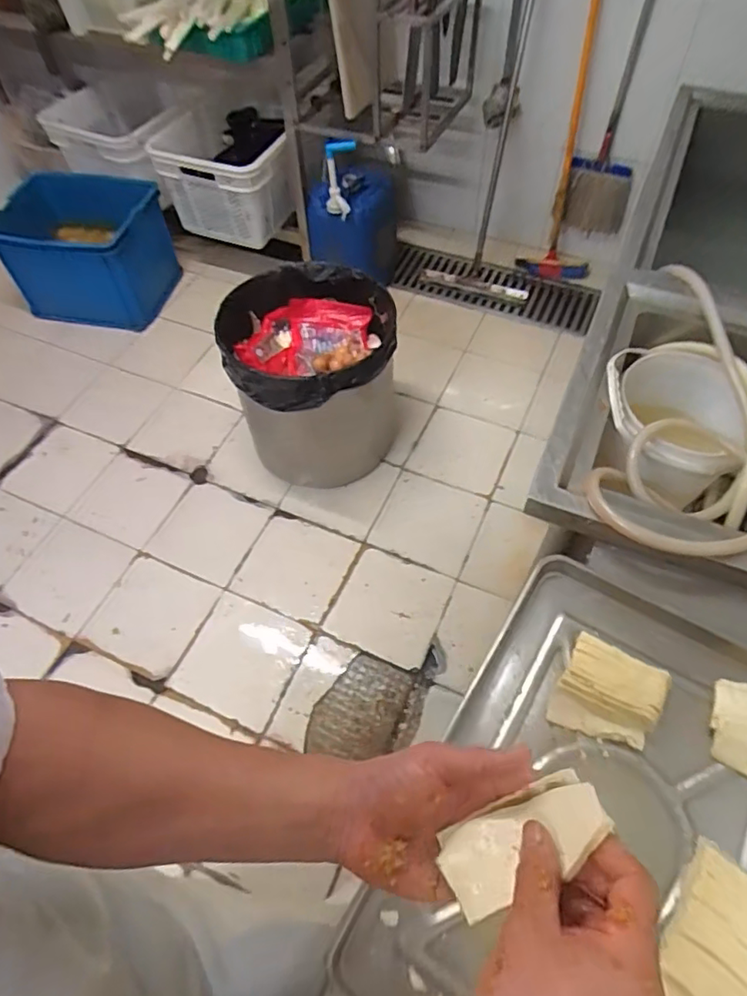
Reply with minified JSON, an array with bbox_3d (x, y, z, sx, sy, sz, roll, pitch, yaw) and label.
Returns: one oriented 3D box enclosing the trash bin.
[{"bbox_3d":[-0.168,-0.344,1.769,0.482,0.489,0.481,-13,59,-6],"label":"trash bin"}]

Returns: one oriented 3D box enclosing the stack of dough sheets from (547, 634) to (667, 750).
[{"bbox_3d":[0.299,0.248,0.726,0.121,0.051,0.107,22,61,15],"label":"stack of dough sheets"}]

